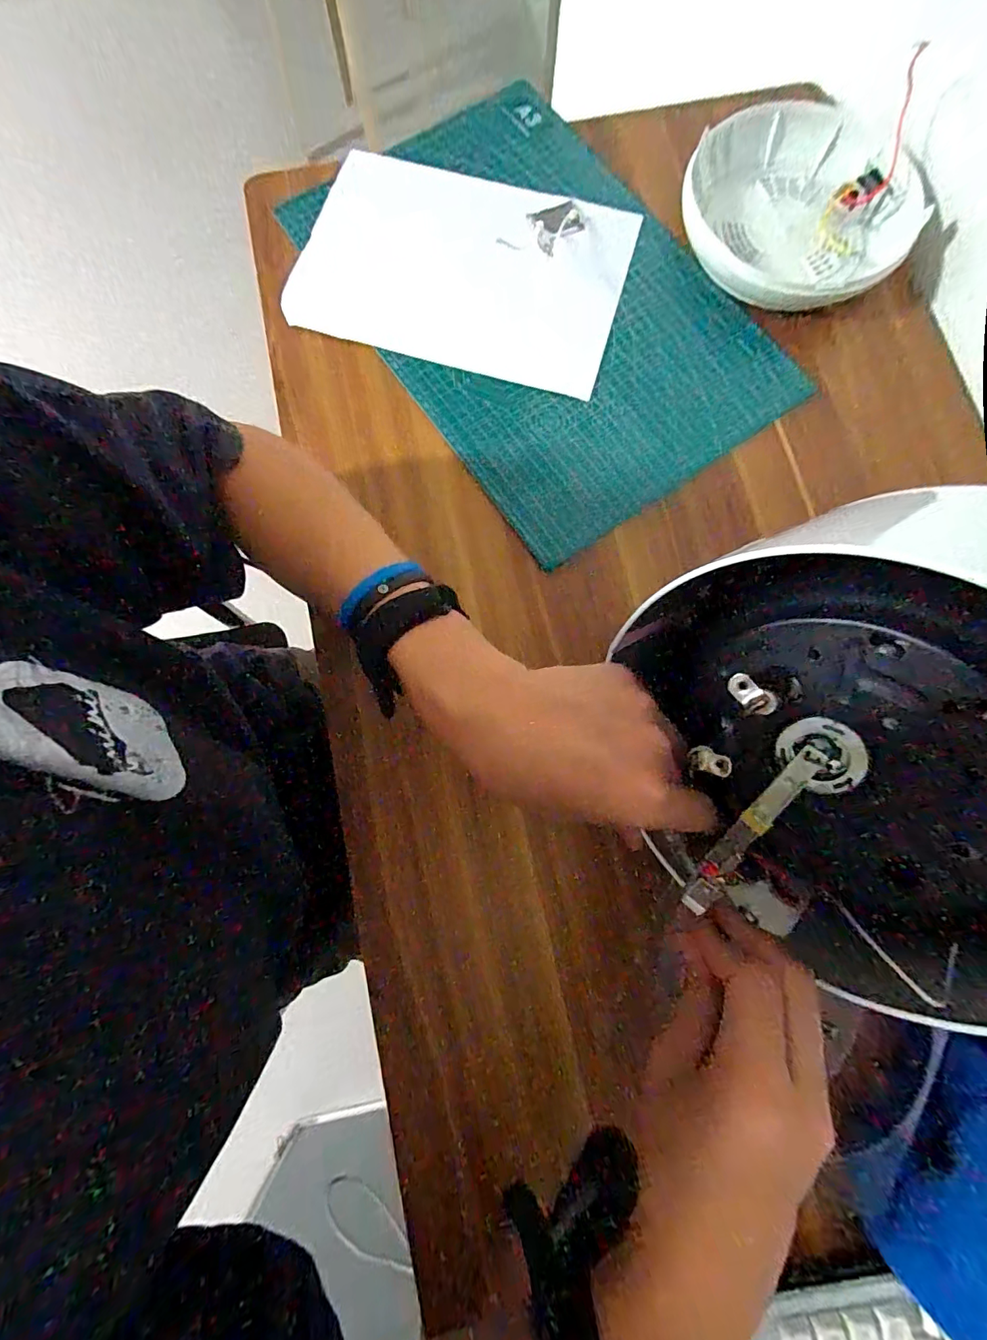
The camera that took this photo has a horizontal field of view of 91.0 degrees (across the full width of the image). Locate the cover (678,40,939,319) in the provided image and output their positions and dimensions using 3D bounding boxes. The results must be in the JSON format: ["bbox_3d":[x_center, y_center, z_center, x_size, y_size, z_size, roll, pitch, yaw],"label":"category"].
[{"bbox_3d":[0.272,-0.413,0.439,0.197,0.047,0.196,37,80,5],"label":"cover"}]

